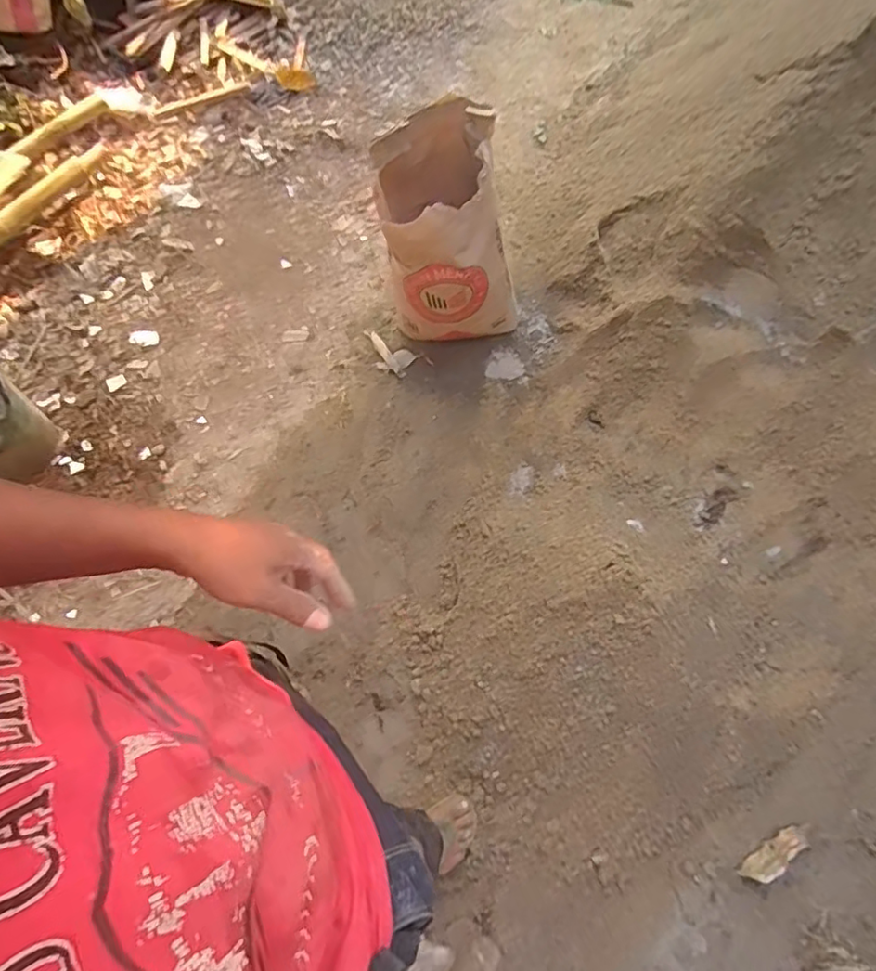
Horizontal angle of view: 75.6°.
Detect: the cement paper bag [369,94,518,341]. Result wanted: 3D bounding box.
[{"bbox_3d":[0.029,-0.654,1.514,0.333,0.585,0.336,-14,63,-1],"label":"cement paper bag"}]

